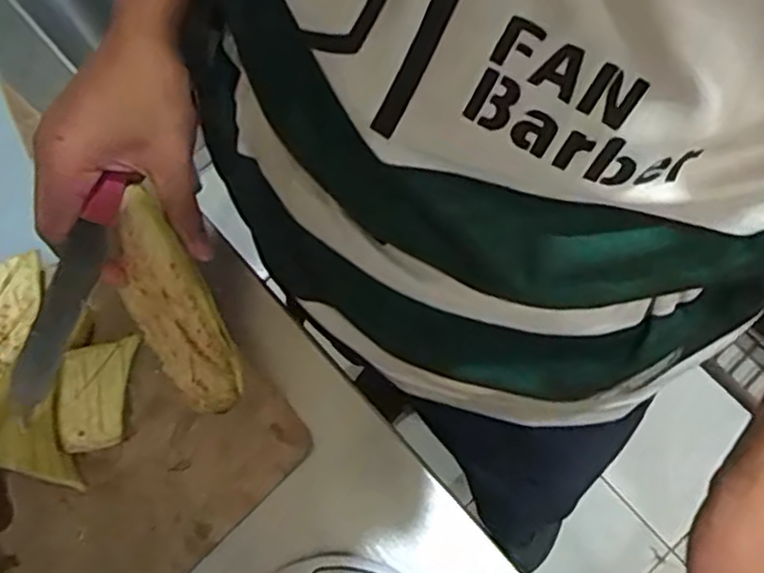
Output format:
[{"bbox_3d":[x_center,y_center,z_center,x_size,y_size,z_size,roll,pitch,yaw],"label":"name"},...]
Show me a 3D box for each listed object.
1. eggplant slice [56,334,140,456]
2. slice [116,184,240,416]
[{"bbox_3d":[-0.192,0.069,0.446,0.006,0.046,0.077,-11,68,44],"label":"eggplant slice"},{"bbox_3d":[-0.129,0.013,0.408,0.051,0.034,0.142,-28,76,-8],"label":"slice"}]

